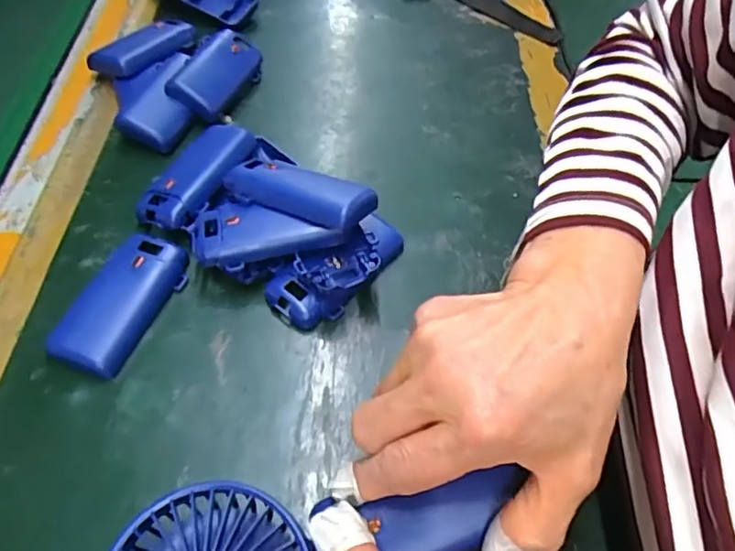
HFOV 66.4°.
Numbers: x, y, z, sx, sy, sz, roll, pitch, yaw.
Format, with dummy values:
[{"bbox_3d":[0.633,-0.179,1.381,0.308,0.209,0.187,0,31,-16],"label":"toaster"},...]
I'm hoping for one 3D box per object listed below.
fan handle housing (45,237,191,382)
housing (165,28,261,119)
[{"bbox_3d":[-0.145,0.014,0.333,0.043,0.016,0.091,20,56,10],"label":"fan handle housing"},{"bbox_3d":[-0.118,-0.161,0.445,0.046,0.029,0.093,15,55,7],"label":"housing"}]

